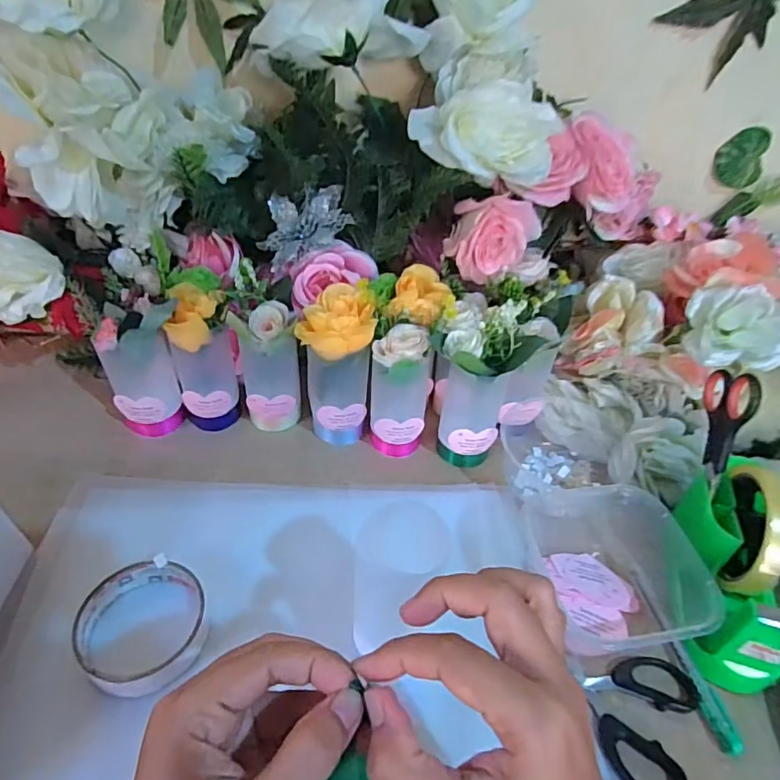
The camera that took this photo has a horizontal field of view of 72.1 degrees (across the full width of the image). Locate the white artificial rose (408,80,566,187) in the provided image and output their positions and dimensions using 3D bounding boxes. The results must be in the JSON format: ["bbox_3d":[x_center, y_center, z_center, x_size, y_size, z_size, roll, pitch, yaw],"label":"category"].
[{"bbox_3d":[0.068,-0.187,0.388,0.107,0.057,0.051,13,41,6],"label":"white artificial rose"}]

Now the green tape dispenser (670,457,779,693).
[{"bbox_3d":[0.248,0.121,0.378,0.058,0.107,0.136,13,41,6],"label":"green tape dispenser"}]

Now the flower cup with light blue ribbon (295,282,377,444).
[{"bbox_3d":[-0.048,-0.016,0.487,0.059,0.146,0.056,3,41,-5],"label":"flower cup with light blue ribbon"}]

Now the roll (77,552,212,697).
[{"bbox_3d":[-0.166,0.156,0.362,0.082,0.023,0.088,4,41,-4],"label":"roll"}]

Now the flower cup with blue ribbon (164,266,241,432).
[{"bbox_3d":[-0.168,-0.028,0.489,0.051,0.150,0.051,-7,43,-17],"label":"flower cup with blue ribbon"}]

